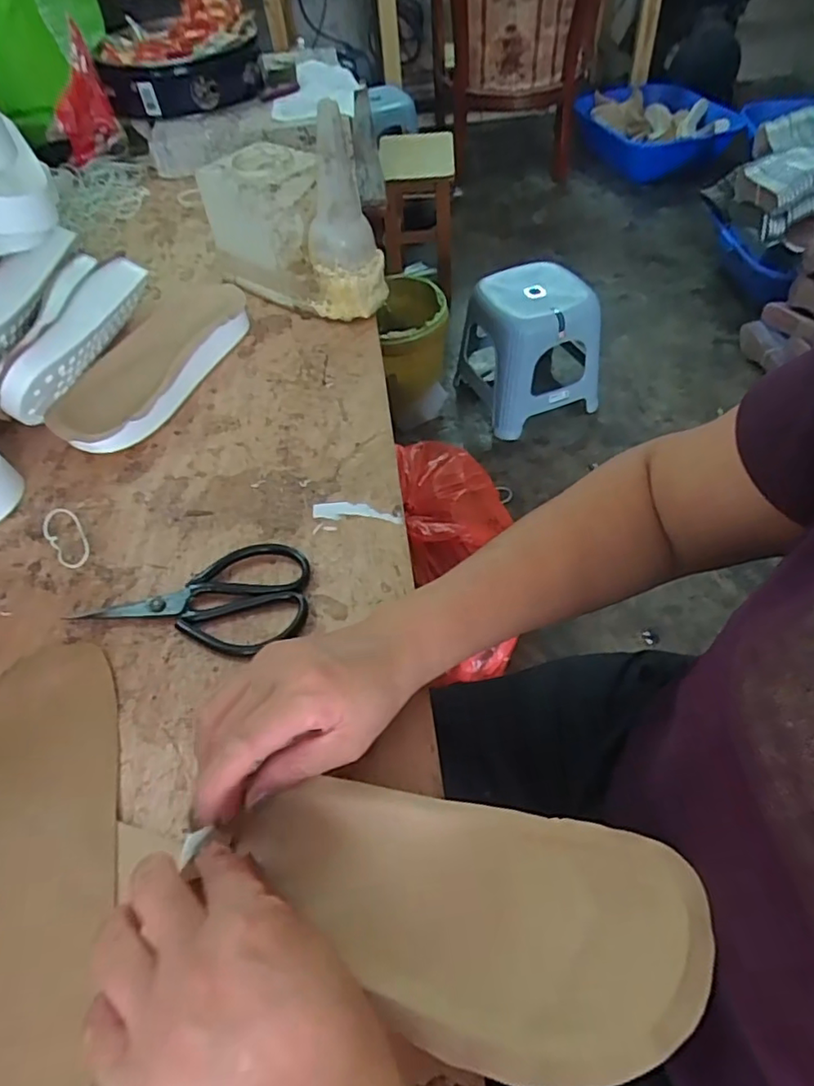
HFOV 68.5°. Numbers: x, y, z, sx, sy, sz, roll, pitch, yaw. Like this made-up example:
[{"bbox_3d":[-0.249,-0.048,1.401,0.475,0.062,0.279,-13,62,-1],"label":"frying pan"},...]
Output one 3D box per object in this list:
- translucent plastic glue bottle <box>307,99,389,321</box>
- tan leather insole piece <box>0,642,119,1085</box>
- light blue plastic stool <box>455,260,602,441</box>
[{"bbox_3d":[-0.066,-0.324,0.607,0.076,0.180,0.071,-10,52,-4],"label":"translucent plastic glue bottle"},{"bbox_3d":[-0.218,0.172,0.336,0.106,0.010,0.254,-16,50,-11],"label":"tan leather insole piece"},{"bbox_3d":[0.304,-0.509,1.525,0.283,0.300,0.299,-19,53,-11],"label":"light blue plastic stool"}]

